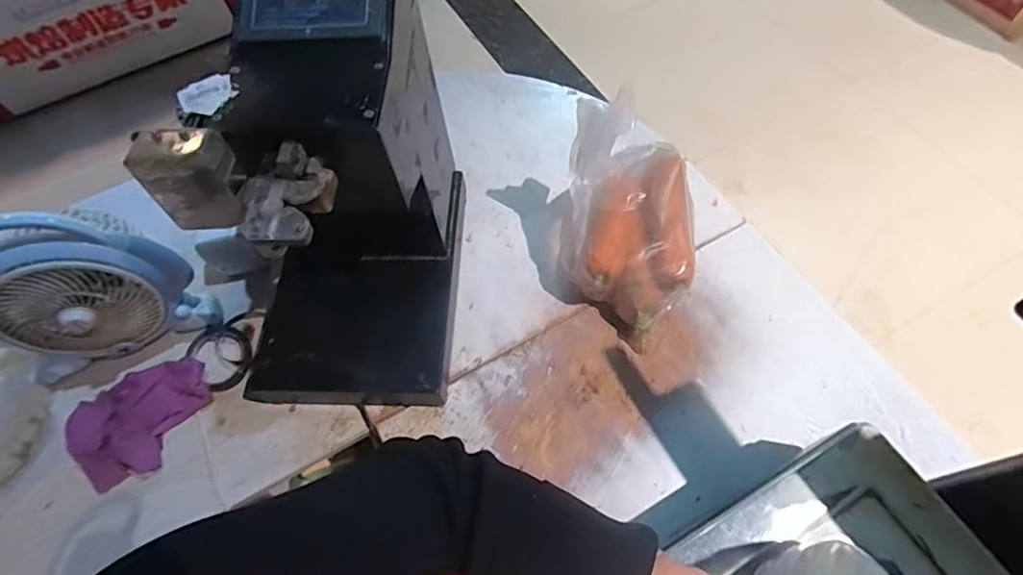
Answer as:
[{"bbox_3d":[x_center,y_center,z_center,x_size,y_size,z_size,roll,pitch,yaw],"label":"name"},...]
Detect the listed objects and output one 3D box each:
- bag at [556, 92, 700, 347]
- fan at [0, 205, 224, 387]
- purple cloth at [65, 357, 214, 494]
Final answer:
[{"bbox_3d":[0.162,-0.089,0.738,0.184,0.238,0.244,7,62,8],"label":"bag"},{"bbox_3d":[-0.564,-0.006,0.720,0.252,0.232,0.110,-19,61,-6],"label":"fan"},{"bbox_3d":[-0.502,0.175,0.751,0.180,0.044,0.147,-30,63,-12],"label":"purple cloth"}]

